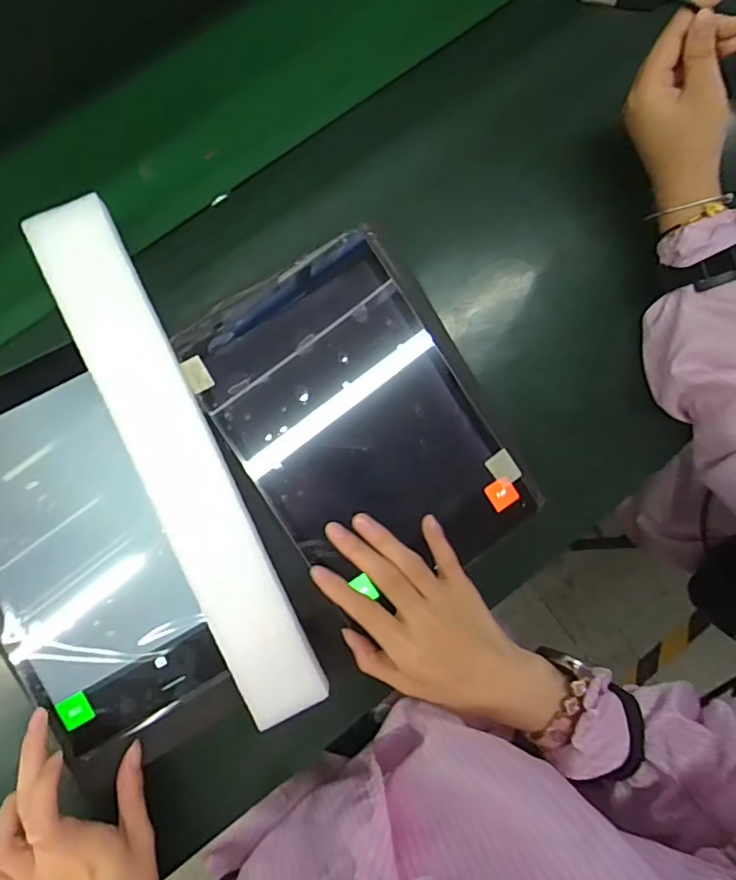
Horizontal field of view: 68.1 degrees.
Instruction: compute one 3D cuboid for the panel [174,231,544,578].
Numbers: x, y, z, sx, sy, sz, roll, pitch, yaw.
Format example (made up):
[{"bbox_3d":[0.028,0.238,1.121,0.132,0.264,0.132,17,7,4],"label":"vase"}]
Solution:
[{"bbox_3d":[-0.003,-0.011,0.414,0.170,0.032,0.247,-33,96,-4],"label":"panel"}]

